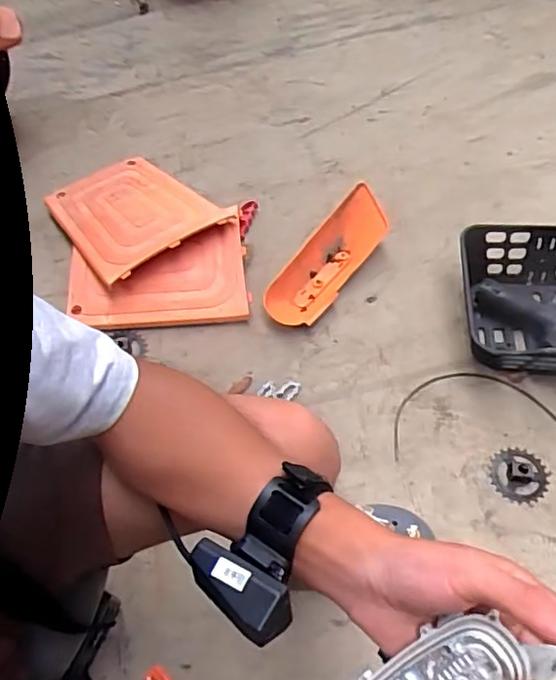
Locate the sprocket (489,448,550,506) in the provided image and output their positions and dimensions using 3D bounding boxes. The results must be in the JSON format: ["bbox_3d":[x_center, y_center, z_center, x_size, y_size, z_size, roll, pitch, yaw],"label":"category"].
[{"bbox_3d":[0.368,0.205,0.888,0.083,0.012,0.086,-2,58,3],"label":"sprocket"}]

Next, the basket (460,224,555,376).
[{"bbox_3d":[0.478,-0.054,0.992,0.313,0.118,0.268,1,58,5],"label":"basket"}]

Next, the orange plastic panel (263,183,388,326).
[{"bbox_3d":[0.092,-0.151,1.099,0.116,0.066,0.324,31,65,22],"label":"orange plastic panel"}]

